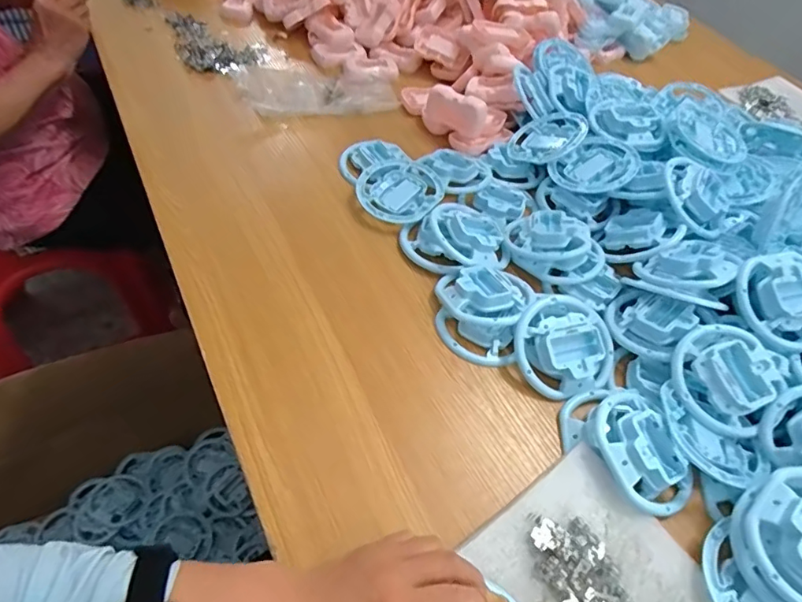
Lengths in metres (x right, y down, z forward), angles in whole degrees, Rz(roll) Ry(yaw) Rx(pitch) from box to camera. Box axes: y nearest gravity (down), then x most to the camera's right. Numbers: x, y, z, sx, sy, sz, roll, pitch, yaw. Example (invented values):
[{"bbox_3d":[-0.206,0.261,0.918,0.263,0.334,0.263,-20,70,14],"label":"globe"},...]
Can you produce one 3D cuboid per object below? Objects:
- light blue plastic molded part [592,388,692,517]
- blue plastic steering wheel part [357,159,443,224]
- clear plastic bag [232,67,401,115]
[{"bbox_3d":[0.208,0.128,0.445,0.072,0.031,0.102,-14,55,-15],"label":"light blue plastic molded part"},{"bbox_3d":[-0.001,-0.135,0.641,0.101,0.019,0.103,3,53,-3],"label":"blue plastic steering wheel part"},{"bbox_3d":[-0.129,-0.323,0.777,0.221,0.026,0.121,-11,55,-14],"label":"clear plastic bag"}]

